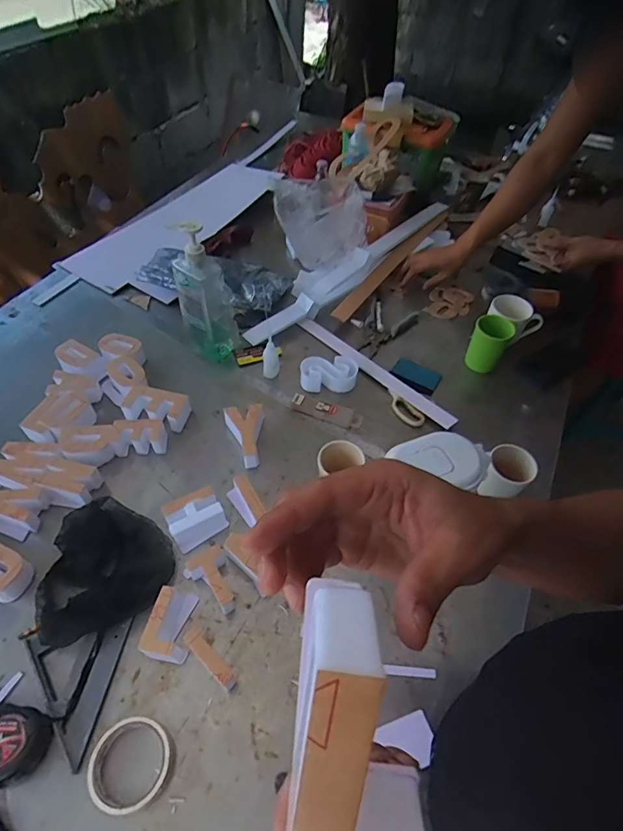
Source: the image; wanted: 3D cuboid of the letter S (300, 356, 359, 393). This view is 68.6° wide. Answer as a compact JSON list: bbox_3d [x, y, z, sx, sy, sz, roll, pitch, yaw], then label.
[{"bbox_3d":[0.036,-0.086,0.912,0.115,0.047,0.060,-5,52,-6],"label":"letter S"}]

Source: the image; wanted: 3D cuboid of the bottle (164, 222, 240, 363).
[{"bbox_3d":[-0.200,-0.220,0.865,0.097,0.278,0.061,-13,53,-12],"label":"bottle"}]

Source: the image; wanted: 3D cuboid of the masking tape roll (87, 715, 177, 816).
[{"bbox_3d":[-0.210,0.404,0.531,0.091,0.019,0.089,1,52,-1],"label":"masking tape roll"}]

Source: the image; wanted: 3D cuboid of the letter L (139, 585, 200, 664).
[{"bbox_3d":[-0.189,0.279,0.619,0.052,0.039,0.089,7,52,4],"label":"letter L"}]

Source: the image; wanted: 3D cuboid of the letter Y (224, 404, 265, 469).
[{"bbox_3d":[-0.111,0.040,0.805,0.070,0.053,0.119,-9,53,-10],"label":"letter Y"}]

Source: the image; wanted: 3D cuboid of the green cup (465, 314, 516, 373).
[{"bbox_3d":[0.361,-0.143,0.938,0.070,0.102,0.070,2,53,-2],"label":"green cup"}]

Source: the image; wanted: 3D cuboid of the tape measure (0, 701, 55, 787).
[{"bbox_3d":[-0.358,0.387,0.536,0.093,0.041,0.078,10,52,6],"label":"tape measure"}]

